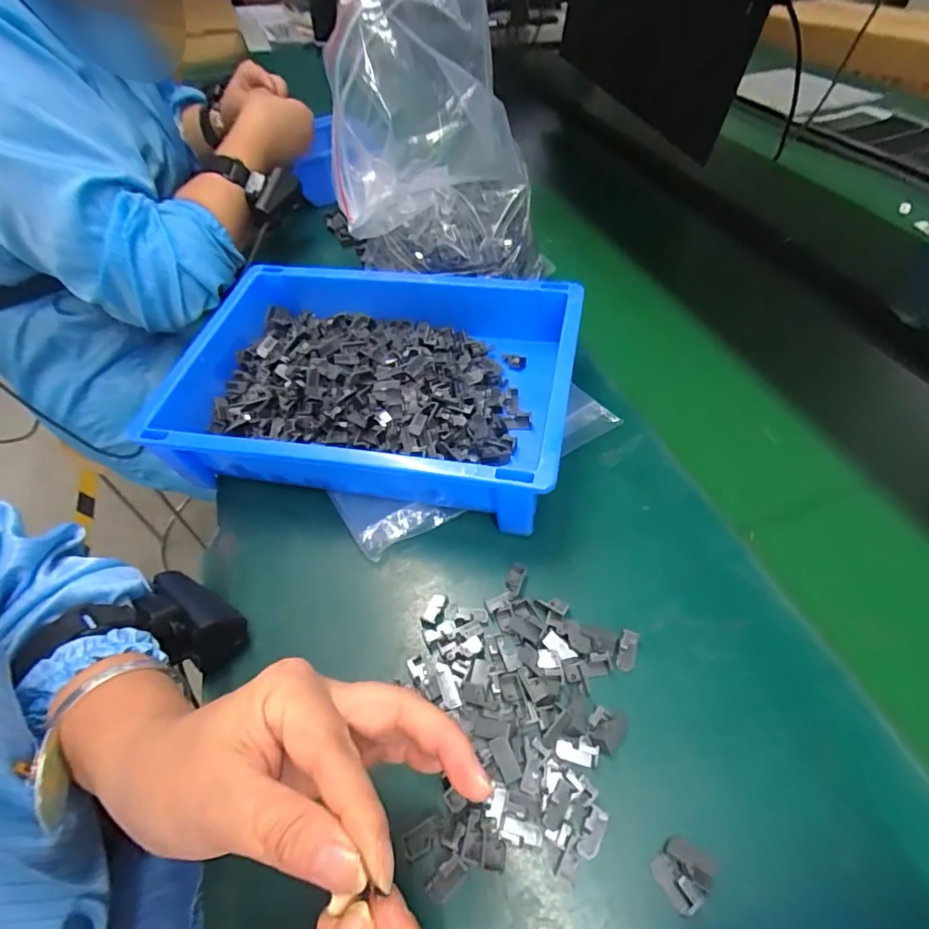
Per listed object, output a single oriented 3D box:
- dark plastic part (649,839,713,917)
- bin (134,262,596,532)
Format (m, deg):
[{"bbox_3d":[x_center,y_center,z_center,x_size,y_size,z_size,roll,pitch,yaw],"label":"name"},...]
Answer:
[{"bbox_3d":[0.102,0.194,0.234,0.025,0.012,0.023,-36,59,-25],"label":"dark plastic part"},{"bbox_3d":[-0.080,-0.070,0.399,0.310,0.075,0.206,9,52,8],"label":"bin"}]

